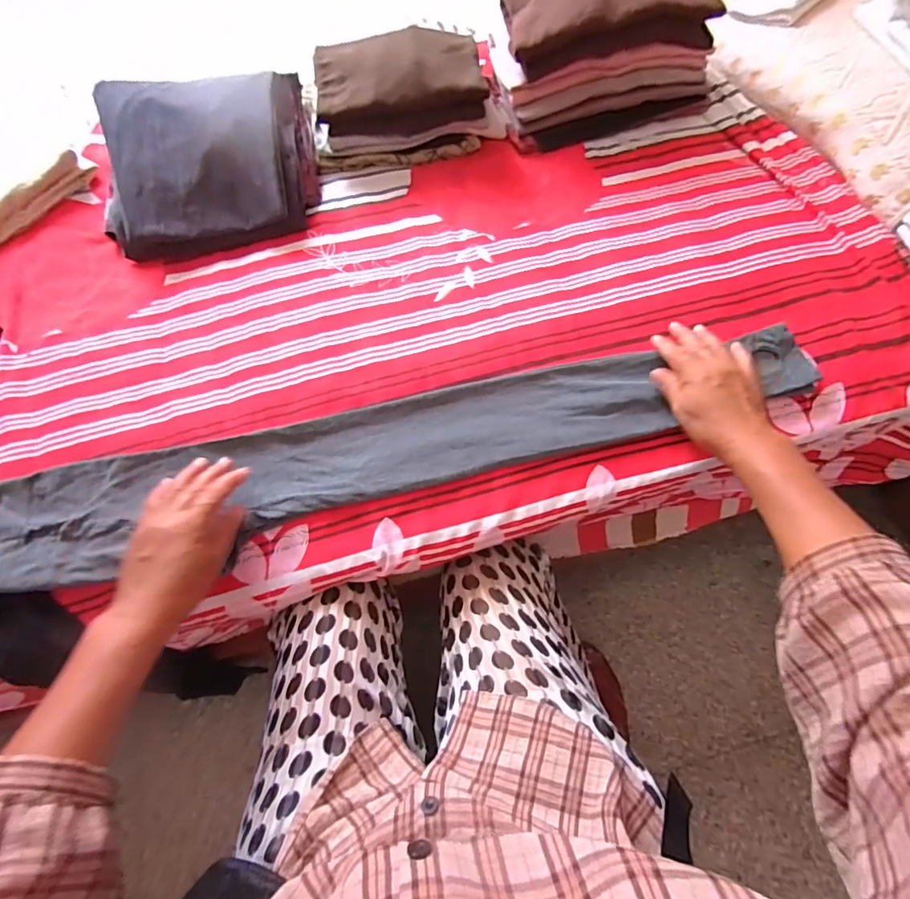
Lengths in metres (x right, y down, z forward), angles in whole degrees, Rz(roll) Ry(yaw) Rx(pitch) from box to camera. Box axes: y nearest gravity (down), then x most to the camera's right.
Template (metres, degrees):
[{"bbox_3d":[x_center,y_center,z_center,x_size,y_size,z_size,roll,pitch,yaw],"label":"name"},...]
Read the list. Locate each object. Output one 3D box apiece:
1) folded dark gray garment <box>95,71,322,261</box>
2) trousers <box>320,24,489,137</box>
[{"bbox_3d":[-0.327,-0.389,0.653,0.257,0.103,0.225,-11,65,-3],"label":"folded dark gray garment"},{"bbox_3d":[-0.077,-0.513,0.675,0.222,0.067,0.122,-7,66,1],"label":"trousers"}]

